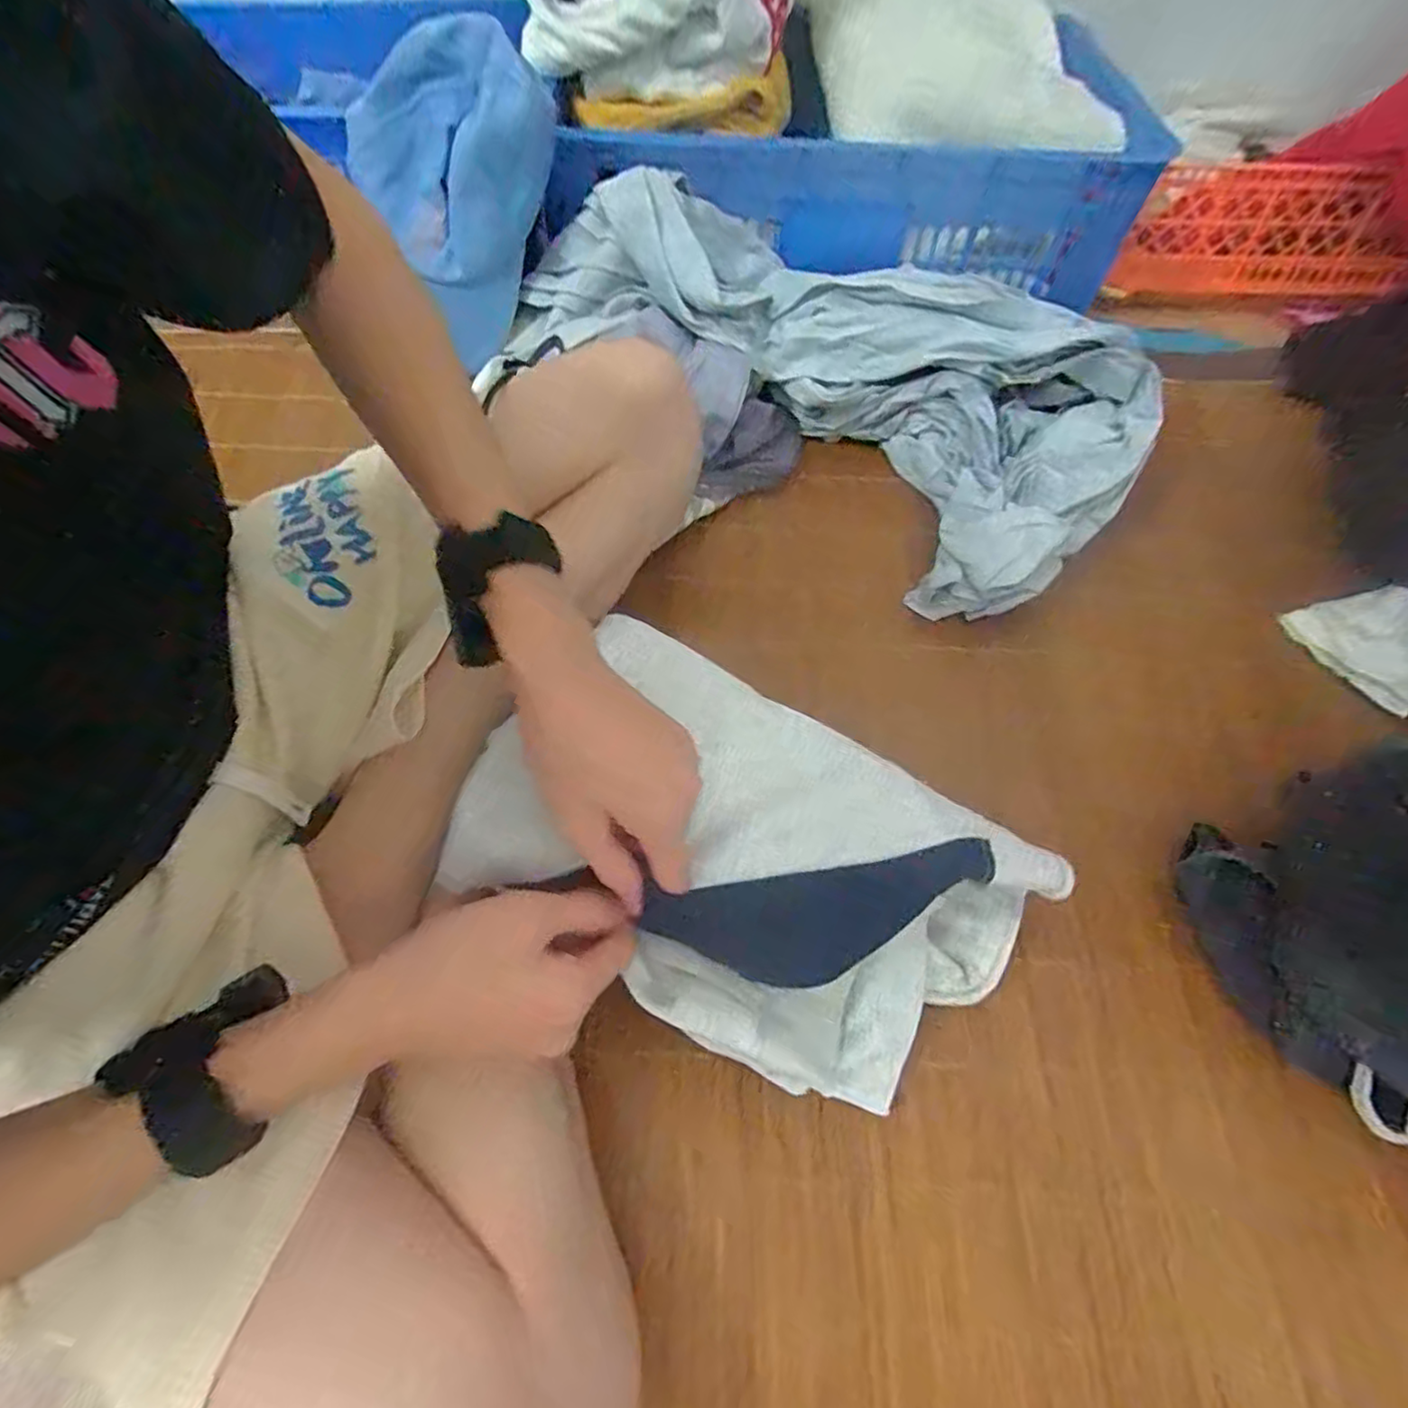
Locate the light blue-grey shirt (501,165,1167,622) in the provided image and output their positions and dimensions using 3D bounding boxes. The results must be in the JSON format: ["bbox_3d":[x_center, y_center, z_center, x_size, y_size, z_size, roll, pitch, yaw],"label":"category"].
[{"bbox_3d":[0.105,-0.304,0.593,0.546,0.156,0.248,32,67,13],"label":"light blue-grey shirt"}]

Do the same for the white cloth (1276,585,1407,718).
[{"bbox_3d":[0.569,-0.055,0.528,0.085,0.056,0.114,-22,66,-12],"label":"white cloth"}]

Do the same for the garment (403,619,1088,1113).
[{"bbox_3d":[0.030,0.096,0.396,0.317,0.102,0.202,29,66,14],"label":"garment"}]

